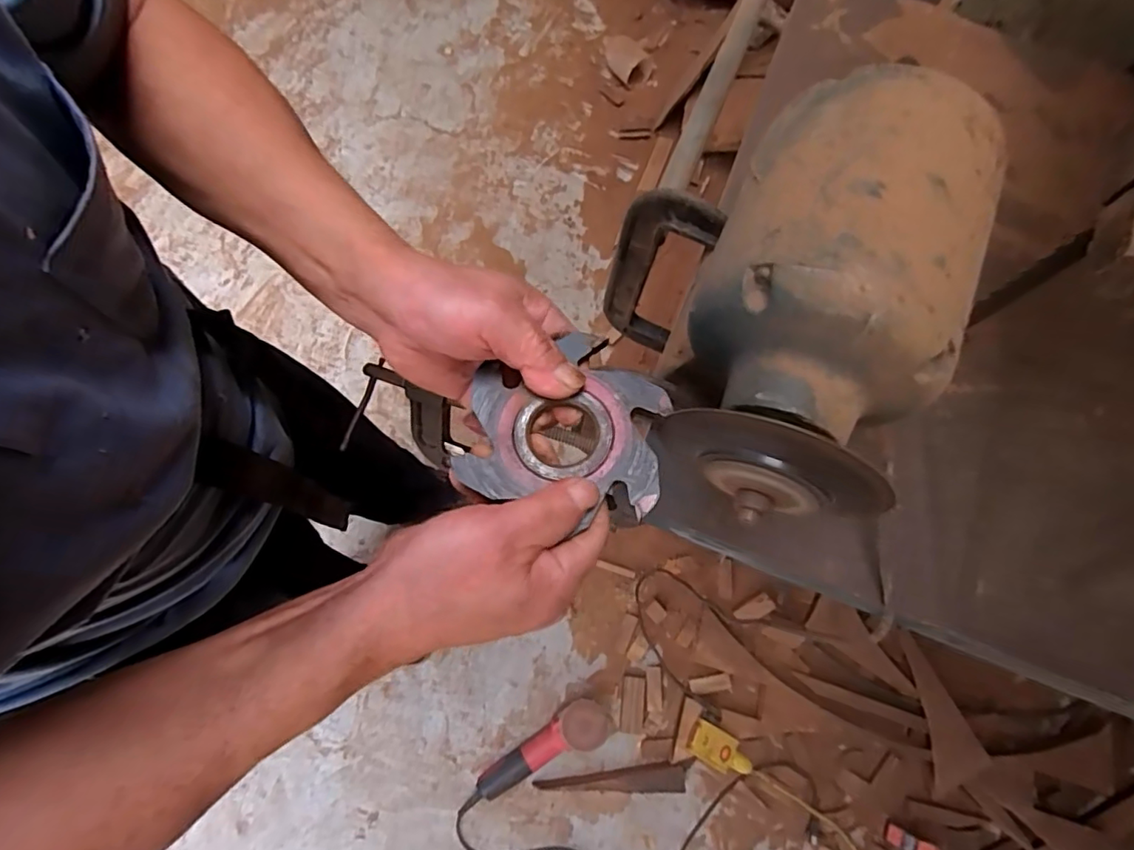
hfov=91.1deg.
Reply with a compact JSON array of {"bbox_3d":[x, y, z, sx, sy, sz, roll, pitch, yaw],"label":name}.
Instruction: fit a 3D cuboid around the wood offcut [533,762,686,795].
[{"bbox_3d":[0.086,0.706,1.113,0.298,0.051,0.055,1,74,0],"label":"wood offcut"}]

